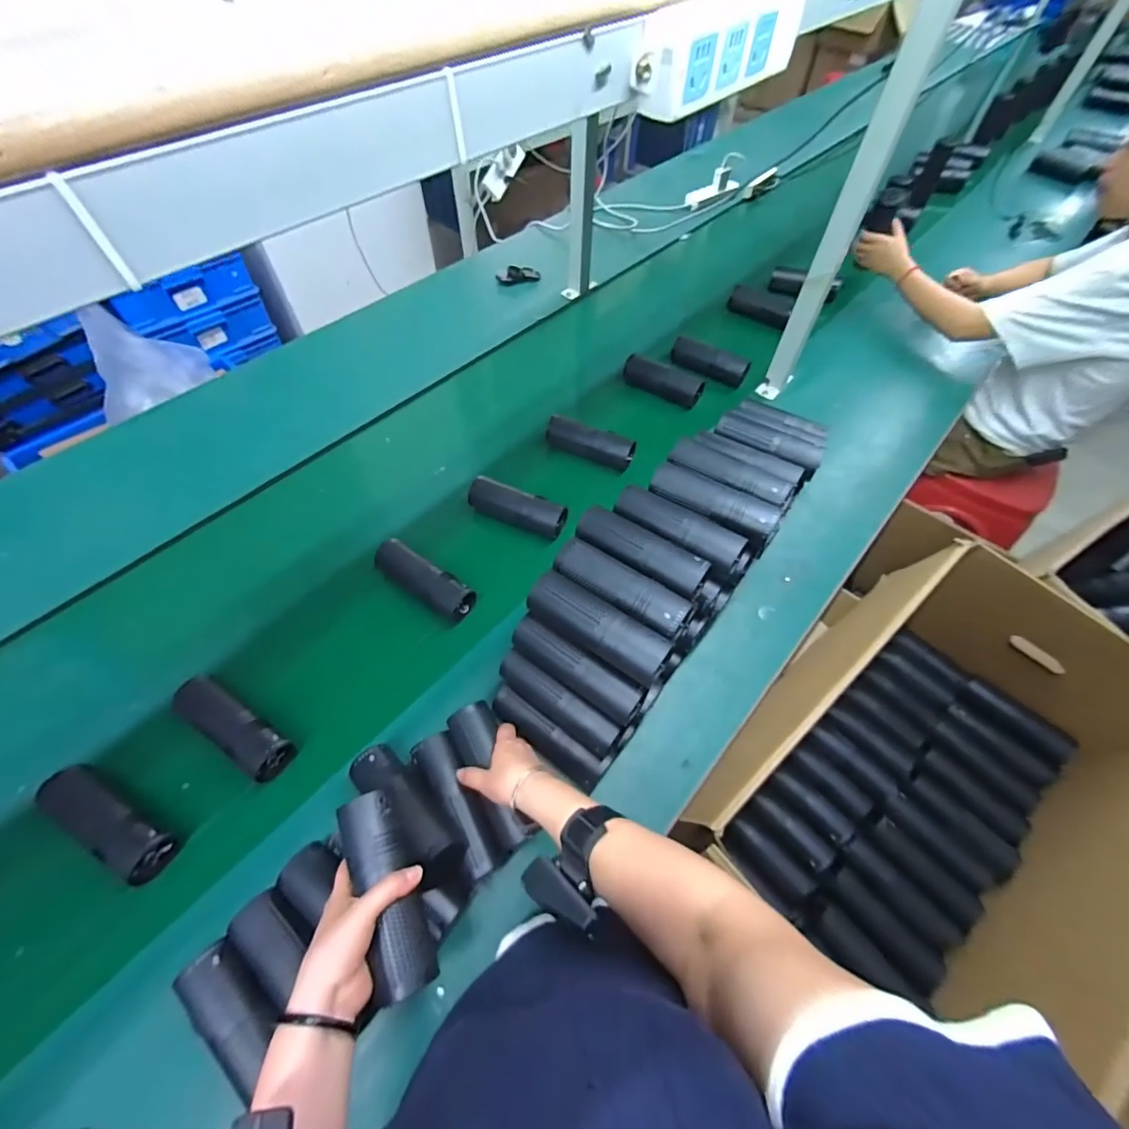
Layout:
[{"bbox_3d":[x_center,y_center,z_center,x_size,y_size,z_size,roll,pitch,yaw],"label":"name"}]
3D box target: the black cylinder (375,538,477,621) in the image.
[{"bbox_3d":[-0.213,0.020,0.744,0.166,0.044,0.058,31,62,17],"label":"black cylinder"}]

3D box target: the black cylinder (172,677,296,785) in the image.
[{"bbox_3d":[-0.410,0.202,0.614,0.156,0.051,0.055,30,62,16],"label":"black cylinder"}]

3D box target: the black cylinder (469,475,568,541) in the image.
[{"bbox_3d":[-0.079,-0.096,0.811,0.169,0.054,0.057,28,61,16],"label":"black cylinder"}]

